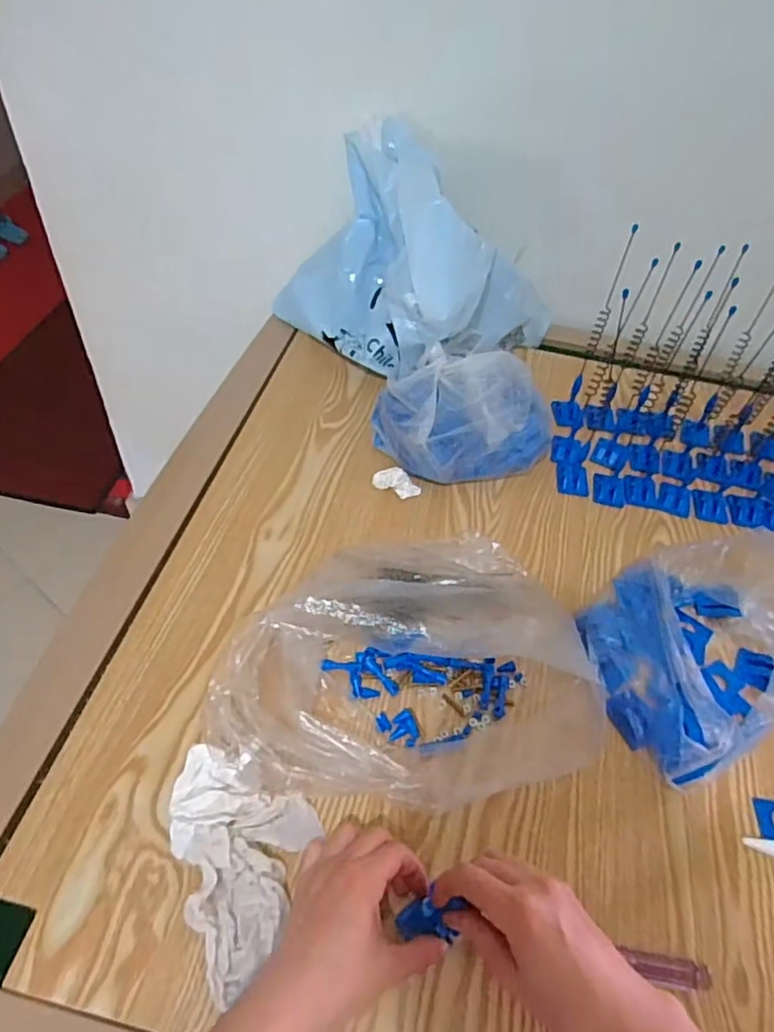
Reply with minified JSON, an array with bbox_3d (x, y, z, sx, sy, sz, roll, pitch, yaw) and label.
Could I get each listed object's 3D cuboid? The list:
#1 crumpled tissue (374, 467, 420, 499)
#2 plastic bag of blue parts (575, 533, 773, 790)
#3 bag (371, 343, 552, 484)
[{"bbox_3d":[0.011,-0.036,0.662,0.050,0.022,0.024,22,53,12],"label":"crumpled tissue"},{"bbox_3d":[0.263,0.104,0.521,0.173,0.104,0.167,-22,57,-22],"label":"plastic bag of blue parts"},{"bbox_3d":[0.091,-0.111,0.684,0.194,0.100,0.143,-10,54,-14],"label":"bag"}]

